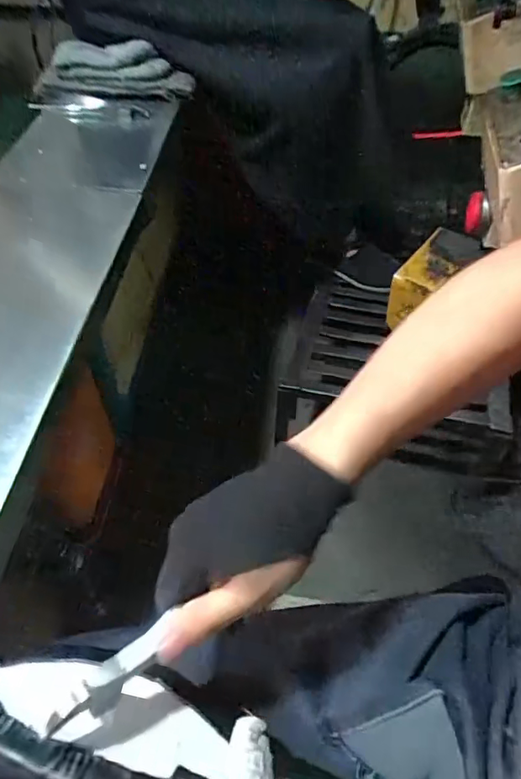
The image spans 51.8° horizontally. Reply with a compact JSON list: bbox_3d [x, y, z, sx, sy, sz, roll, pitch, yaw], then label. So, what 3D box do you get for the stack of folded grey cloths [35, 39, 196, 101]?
[{"bbox_3d":[-0.241,-0.532,0.892,0.245,0.070,0.056,5,51,3],"label":"stack of folded grey cloths"}]

